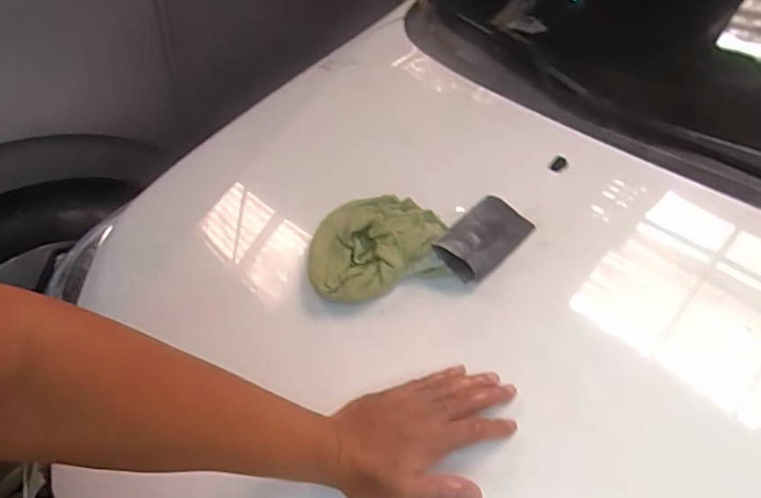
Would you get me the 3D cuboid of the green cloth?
[{"bbox_3d":[-0.007,-0.006,0.623,0.155,0.032,0.148,-10,48,6],"label":"green cloth"}]

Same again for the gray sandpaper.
[{"bbox_3d":[0.123,-0.011,0.621,0.074,0.034,0.125,33,46,25],"label":"gray sandpaper"}]

